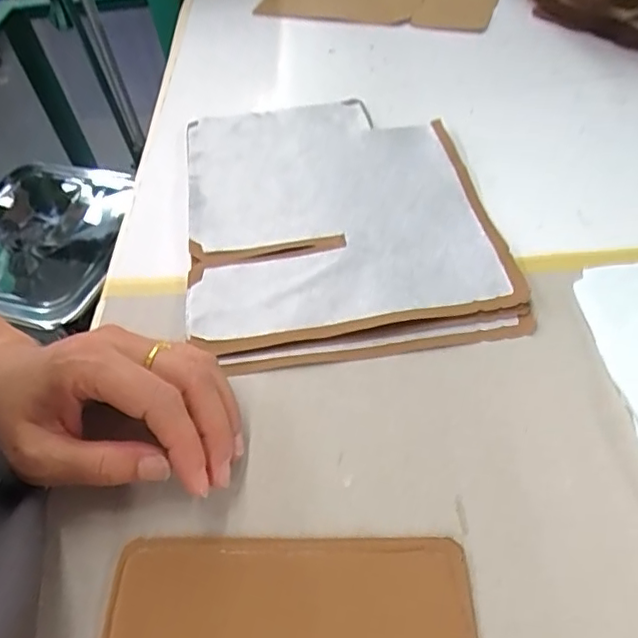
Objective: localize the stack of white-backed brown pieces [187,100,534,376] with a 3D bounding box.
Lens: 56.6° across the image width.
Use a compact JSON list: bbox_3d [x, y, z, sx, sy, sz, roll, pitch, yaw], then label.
[{"bbox_3d":[0.008,-0.076,0.394,0.186,0.012,0.244,-8,49,-2],"label":"stack of white-backed brown pieces"}]

